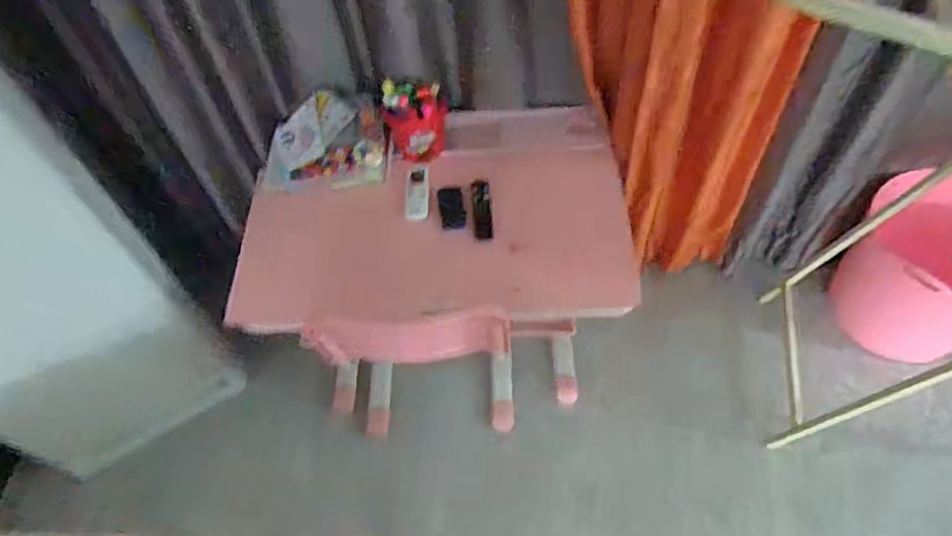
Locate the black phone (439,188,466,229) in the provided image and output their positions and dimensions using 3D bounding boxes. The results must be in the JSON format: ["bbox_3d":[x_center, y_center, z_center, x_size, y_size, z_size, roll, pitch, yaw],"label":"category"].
[{"bbox_3d":[-0.050,-0.125,1.269,0.049,0.004,0.092,-6,73,-5],"label":"black phone"}]

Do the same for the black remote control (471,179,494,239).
[{"bbox_3d":[0.014,-0.122,1.267,0.038,0.013,0.134,-7,61,5],"label":"black remote control"}]

